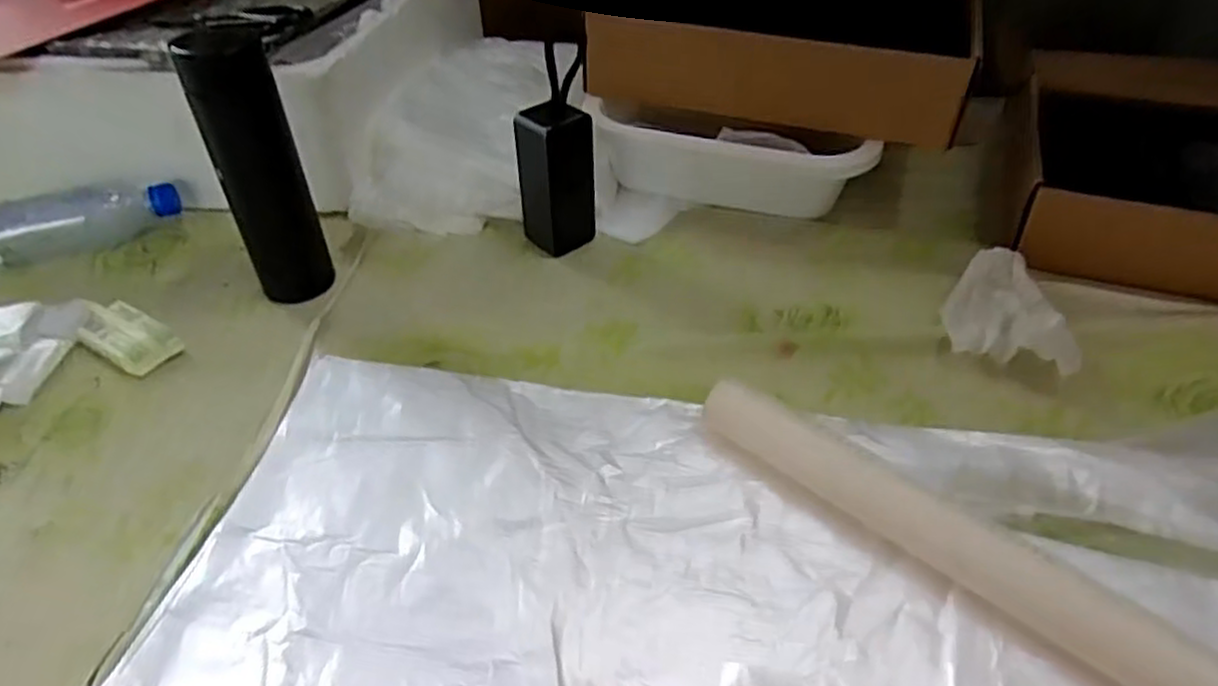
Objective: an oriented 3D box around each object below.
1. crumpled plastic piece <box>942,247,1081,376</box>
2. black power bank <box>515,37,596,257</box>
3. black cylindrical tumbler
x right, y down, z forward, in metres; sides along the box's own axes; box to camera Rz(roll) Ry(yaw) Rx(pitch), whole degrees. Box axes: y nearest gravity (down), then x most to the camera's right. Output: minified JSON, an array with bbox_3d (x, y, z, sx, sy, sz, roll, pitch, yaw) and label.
[{"bbox_3d":[0.317,-0.026,0.597,0.083,0.033,0.128,9,42,12],"label":"crumpled plastic piece"},{"bbox_3d":[-0.049,-0.170,0.668,0.056,0.183,0.047,-29,48,-27],"label":"black power bank"},{"bbox_3d":[-0.284,-0.136,0.612,0.064,0.219,0.054,-18,44,-17],"label":"black cylindrical tumbler"}]

